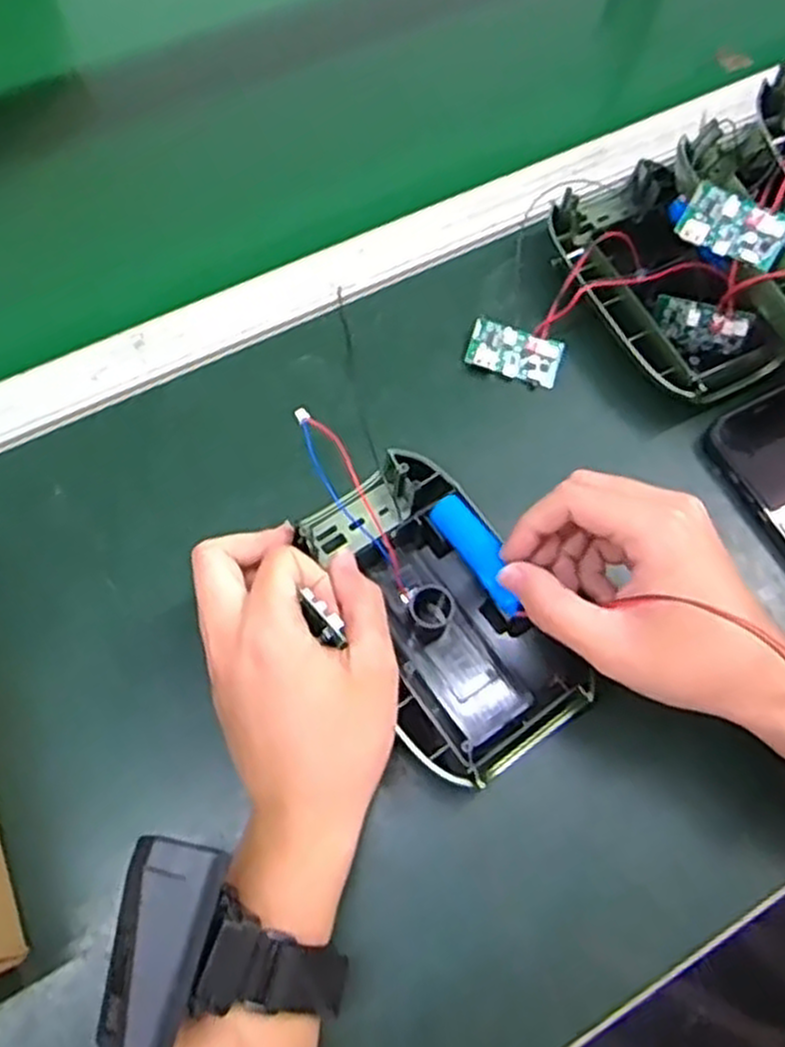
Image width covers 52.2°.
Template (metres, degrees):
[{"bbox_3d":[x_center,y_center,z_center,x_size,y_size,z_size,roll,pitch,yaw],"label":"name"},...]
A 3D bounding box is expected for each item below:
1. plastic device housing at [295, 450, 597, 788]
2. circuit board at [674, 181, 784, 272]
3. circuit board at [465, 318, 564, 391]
[{"bbox_3d":[0.022,0.045,0.402,0.085,0.038,0.158,-25,73,-13],"label":"plastic device housing"},{"bbox_3d":[0.187,-0.162,0.436,0.056,0.006,0.031,35,106,19],"label":"circuit board"},{"bbox_3d":[0.075,-0.104,0.490,0.057,0.005,0.030,19,88,3],"label":"circuit board"}]

